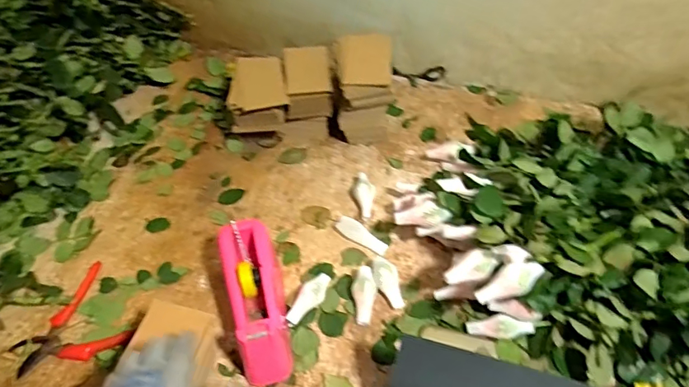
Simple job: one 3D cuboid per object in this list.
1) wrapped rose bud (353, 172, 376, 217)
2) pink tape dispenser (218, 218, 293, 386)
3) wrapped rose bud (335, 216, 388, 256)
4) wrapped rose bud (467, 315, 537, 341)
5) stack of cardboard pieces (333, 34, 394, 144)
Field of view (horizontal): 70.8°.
[{"bbox_3d":[0.035,0.004,0.834,0.036,0.034,0.086,-2,50,-1],"label":"wrapped rose bud"},{"bbox_3d":[-0.118,0.146,0.670,0.075,0.104,0.198,-13,50,-10],"label":"pink tape dispenser"},{"bbox_3d":[0.027,0.069,0.776,0.090,0.022,0.027,32,57,25],"label":"wrapped rose bud"},{"bbox_3d":[0.213,0.181,0.658,0.086,0.023,0.030,-2,50,-1],"label":"wrapped rose bud"},{"bbox_3d":[0.036,-0.184,0.896,0.097,0.187,0.117,-2,50,0],"label":"stack of cardboard pieces"}]

